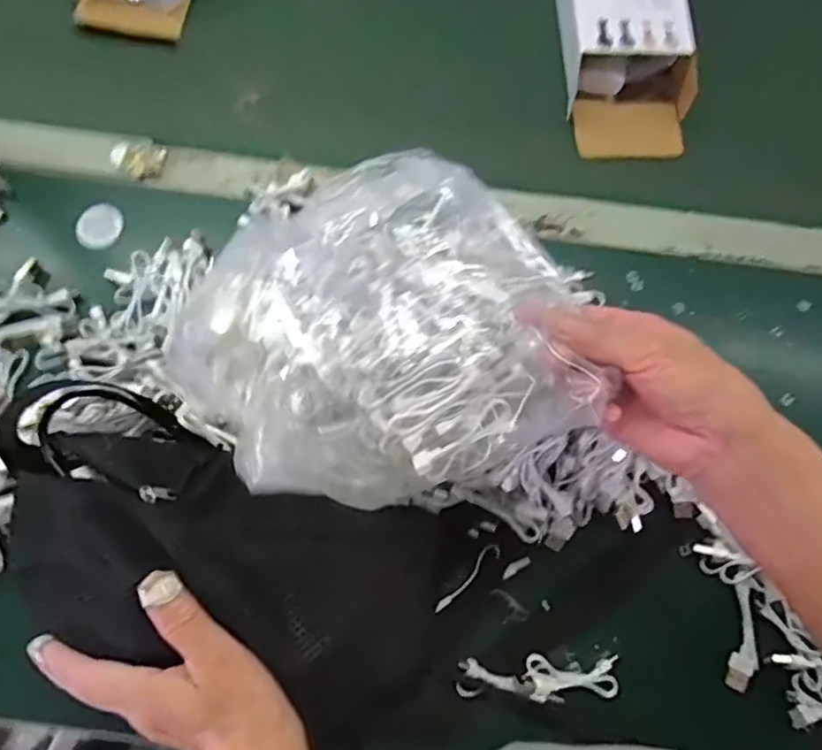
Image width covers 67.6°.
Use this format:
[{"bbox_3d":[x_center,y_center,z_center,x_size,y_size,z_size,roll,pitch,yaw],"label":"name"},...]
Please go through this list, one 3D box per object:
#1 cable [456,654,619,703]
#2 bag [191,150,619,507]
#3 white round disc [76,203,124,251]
[{"bbox_3d":[0.086,0.201,0.409,0.107,0.012,0.027,2,75,1],"label":"cable"},{"bbox_3d":[-0.026,-0.023,0.429,0.257,0.100,0.229,-25,65,13],"label":"bag"},{"bbox_3d":[-0.251,-0.119,0.495,0.036,0.004,0.042,-10,75,-3],"label":"white round disc"}]

